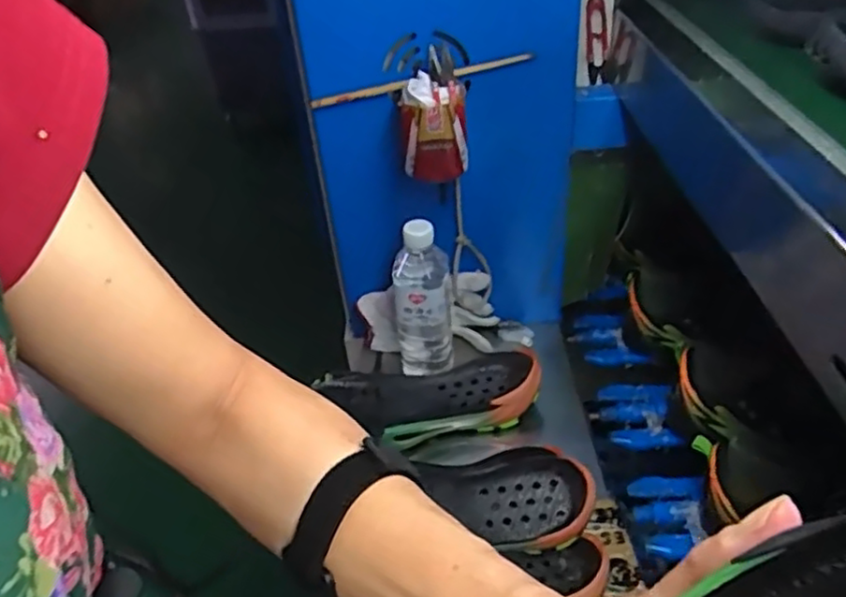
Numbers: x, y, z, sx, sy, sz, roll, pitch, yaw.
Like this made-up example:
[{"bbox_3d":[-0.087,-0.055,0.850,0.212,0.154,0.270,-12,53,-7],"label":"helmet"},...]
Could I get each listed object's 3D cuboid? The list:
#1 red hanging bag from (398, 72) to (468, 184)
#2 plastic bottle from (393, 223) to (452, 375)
[{"bbox_3d":[0.010,-0.172,0.684,0.061,0.097,0.047,-8,36,-6],"label":"red hanging bag"},{"bbox_3d":[-0.002,0.001,0.773,0.064,0.200,0.076,-4,36,0],"label":"plastic bottle"}]

